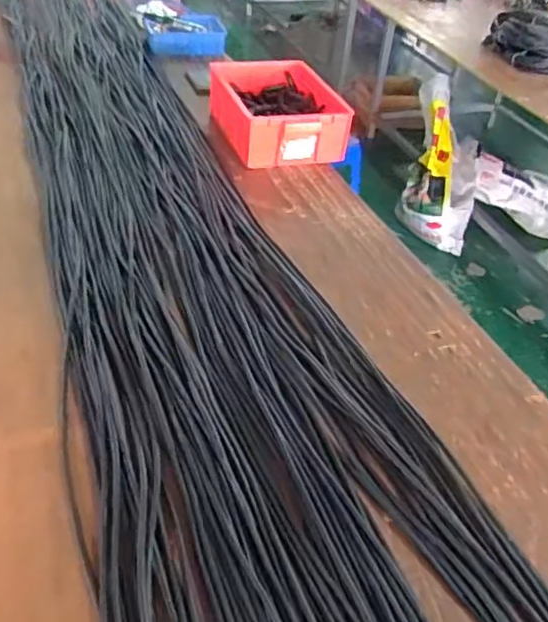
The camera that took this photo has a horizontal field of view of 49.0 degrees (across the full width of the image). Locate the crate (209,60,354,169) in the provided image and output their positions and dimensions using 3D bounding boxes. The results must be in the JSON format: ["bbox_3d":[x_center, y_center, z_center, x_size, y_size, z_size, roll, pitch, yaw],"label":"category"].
[{"bbox_3d":[0.001,-0.595,1.760,0.321,0.130,0.467,-9,43,-16],"label":"crate"}]

